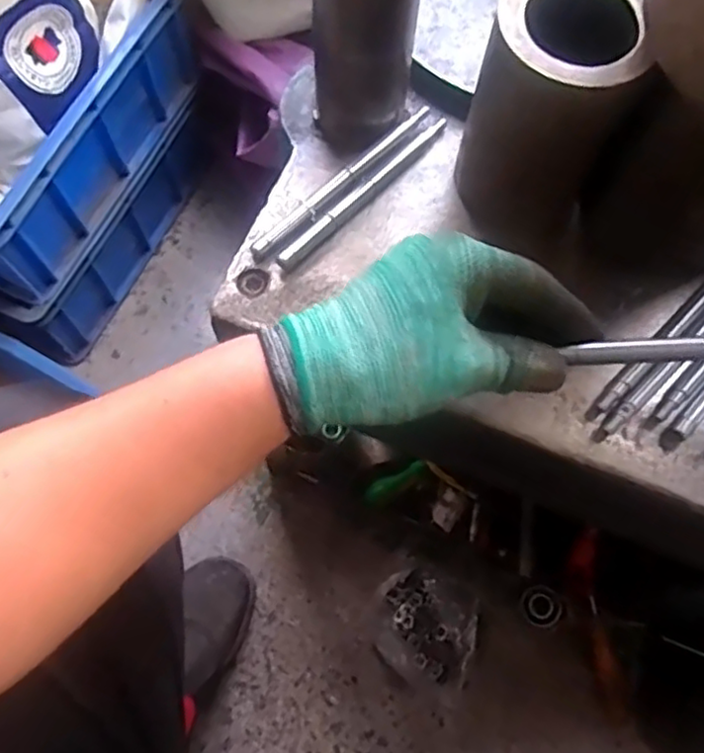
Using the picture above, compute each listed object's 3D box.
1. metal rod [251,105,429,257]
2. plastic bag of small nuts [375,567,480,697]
[{"bbox_3d":[-0.004,-0.137,0.460,0.165,0.011,0.011,-42,77,-15],"label":"metal rod"},{"bbox_3d":[0.081,0.281,0.753,0.112,0.072,0.121,20,70,5],"label":"plastic bag of small nuts"}]

